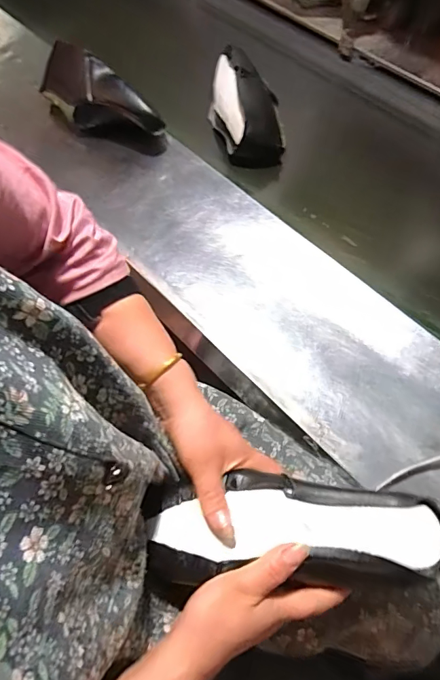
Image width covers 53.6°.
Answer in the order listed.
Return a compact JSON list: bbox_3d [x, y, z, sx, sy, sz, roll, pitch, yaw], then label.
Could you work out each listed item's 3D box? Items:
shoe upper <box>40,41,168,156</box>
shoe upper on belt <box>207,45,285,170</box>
[{"bbox_3d":[-0.209,-0.405,0.742,0.264,0.107,0.079,36,69,17],"label":"shoe upper"},{"bbox_3d":[0.045,-0.439,0.819,0.118,0.089,0.253,-13,64,-6],"label":"shoe upper on belt"}]

